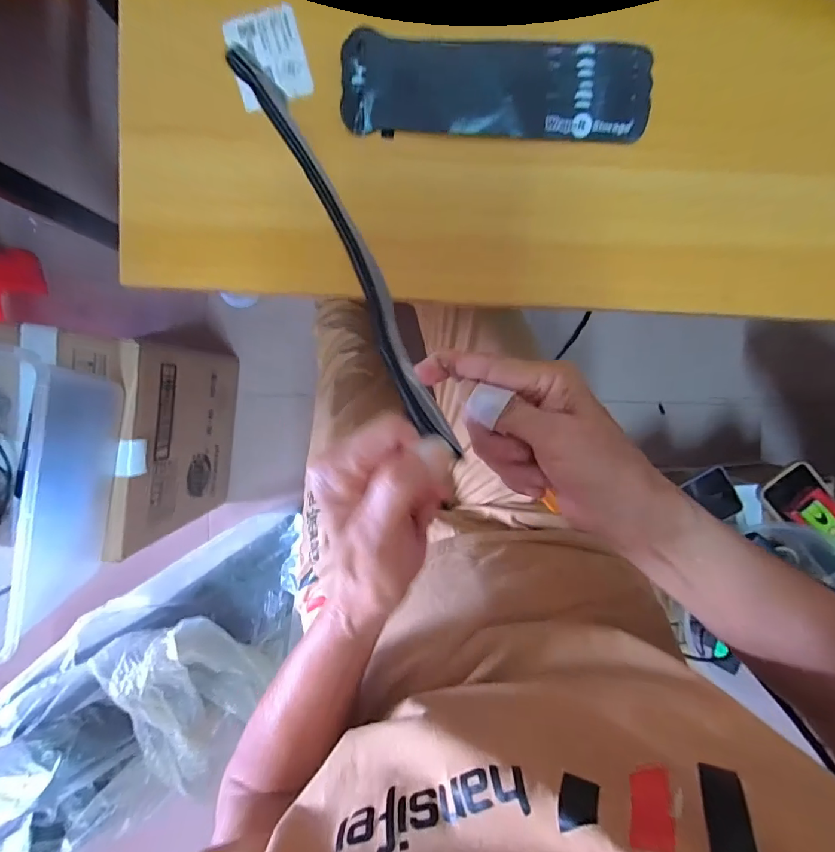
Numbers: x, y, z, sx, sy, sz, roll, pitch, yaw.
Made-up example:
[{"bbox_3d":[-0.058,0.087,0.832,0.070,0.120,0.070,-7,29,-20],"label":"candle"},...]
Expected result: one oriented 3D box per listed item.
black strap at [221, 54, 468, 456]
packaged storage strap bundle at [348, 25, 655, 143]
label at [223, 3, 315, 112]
[{"bbox_3d":[-0.029,-0.072,0.187,0.014,0.013,0.183,-26,92,4],"label":"black strap"},{"bbox_3d":[0.052,-0.226,0.293,0.199,0.022,0.062,4,96,1],"label":"packaged storage strap bundle"},{"bbox_3d":[-0.100,-0.249,0.296,0.049,0.006,0.061,-14,96,2],"label":"label"}]

